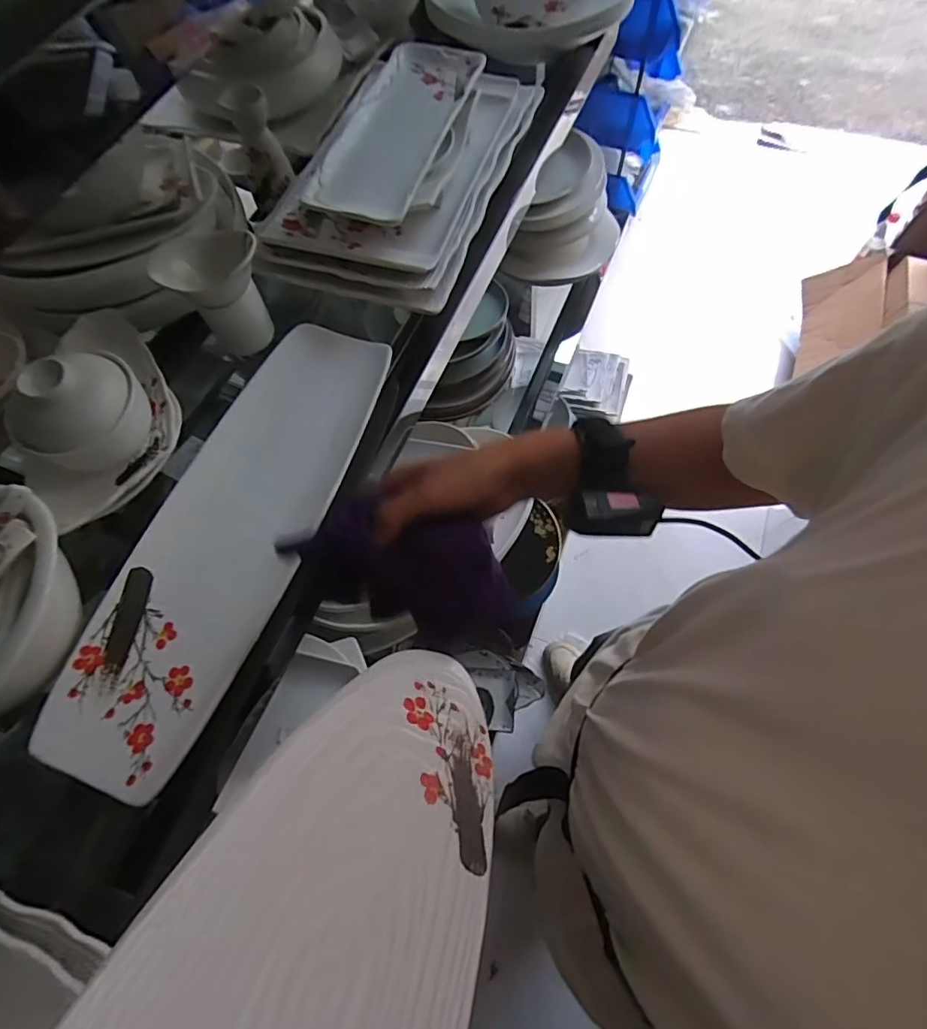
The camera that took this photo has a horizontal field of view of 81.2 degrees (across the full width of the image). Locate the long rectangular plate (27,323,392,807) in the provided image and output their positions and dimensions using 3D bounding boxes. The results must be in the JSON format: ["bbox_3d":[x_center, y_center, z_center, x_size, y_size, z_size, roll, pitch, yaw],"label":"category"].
[{"bbox_3d":[-0.216,0.010,0.518,0.133,0.036,0.463,17,67,10],"label":"long rectangular plate"}]

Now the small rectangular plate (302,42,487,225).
[{"bbox_3d":[-0.076,-0.442,0.614,0.124,0.024,0.300,18,67,10],"label":"small rectangular plate"}]

